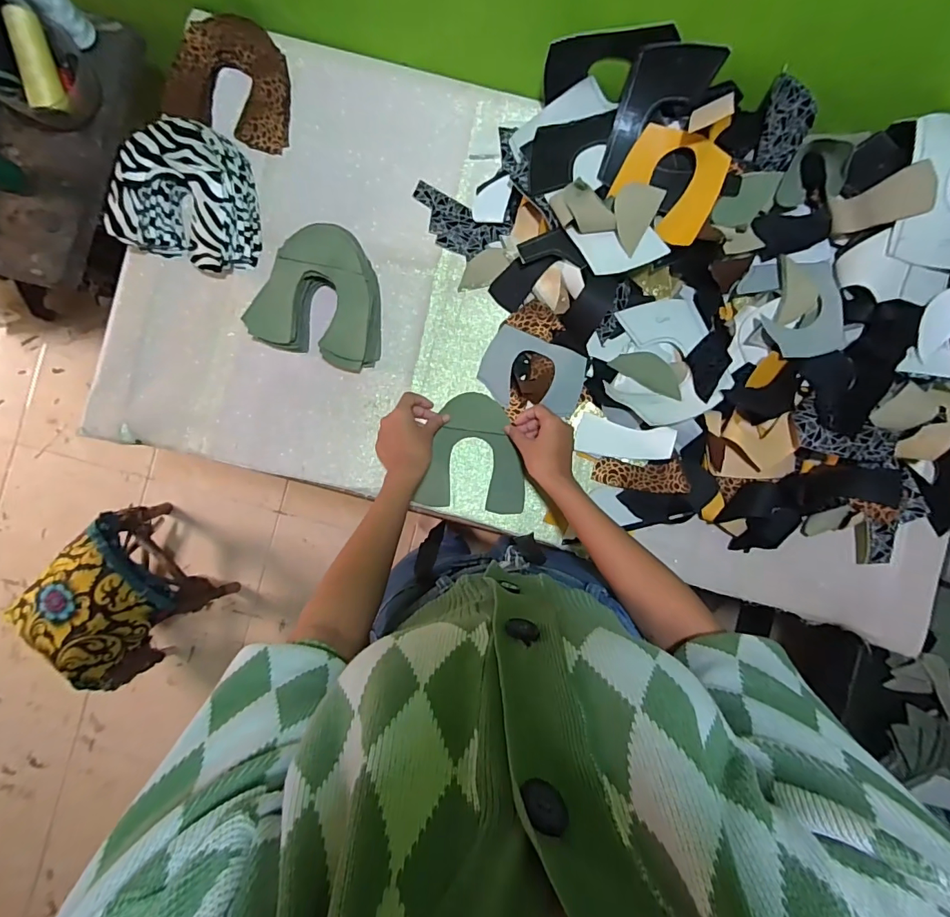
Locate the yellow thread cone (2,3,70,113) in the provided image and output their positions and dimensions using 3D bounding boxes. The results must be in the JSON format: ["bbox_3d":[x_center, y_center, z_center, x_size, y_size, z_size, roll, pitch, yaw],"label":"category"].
[{"bbox_3d":[-0.570,-0.517,0.607,0.036,0.035,0.109,-4,110,0],"label":"yellow thread cone"}]

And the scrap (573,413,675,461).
[{"bbox_3d":[0.203,-0.025,0.636,0.124,0.006,0.052,13,101,16],"label":"scrap"}]

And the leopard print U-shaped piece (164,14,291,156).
[{"bbox_3d":[-0.335,-0.522,0.644,0.161,0.037,0.153,12,89,0],"label":"leopard print U-shaped piece"}]

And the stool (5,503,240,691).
[{"bbox_3d":[-0.903,0.342,1.205,0.326,0.391,0.316,45,90,1],"label":"stool"}]

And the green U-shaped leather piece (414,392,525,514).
[{"bbox_3d":[0.003,-0.009,0.652,0.140,0.009,0.159,6,89,0],"label":"green U-shaped leather piece"}]

